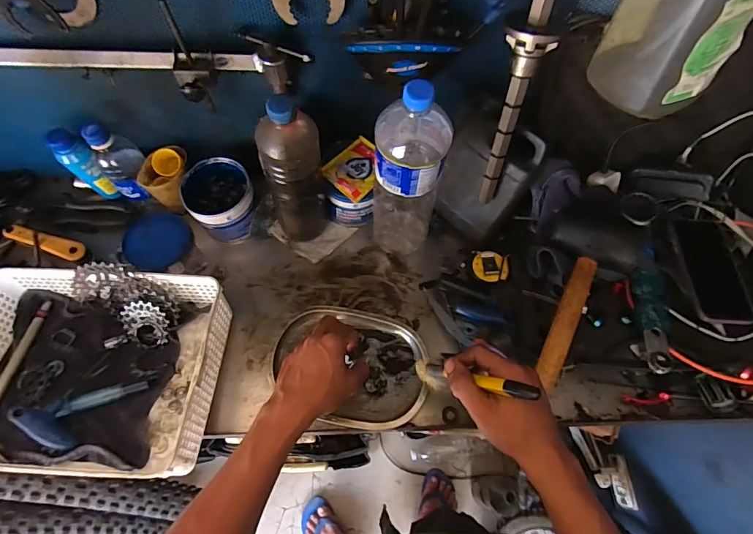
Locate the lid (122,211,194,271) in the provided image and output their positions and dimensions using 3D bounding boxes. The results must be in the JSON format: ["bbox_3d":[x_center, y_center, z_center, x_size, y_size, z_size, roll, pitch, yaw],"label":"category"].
[{"bbox_3d":[-0.355,-0.043,0.672,0.102,0.014,0.097,0,65,0],"label":"lid"}]

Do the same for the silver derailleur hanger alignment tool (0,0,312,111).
[{"bbox_3d":[-0.287,-0.233,0.495,0.417,0.094,0.067,0,65,-1],"label":"silver derailleur hanger alignment tool"}]

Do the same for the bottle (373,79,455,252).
[{"bbox_3d":[0.042,-0.114,0.554,0.085,0.309,0.090,8,65,3],"label":"bottle"}]

